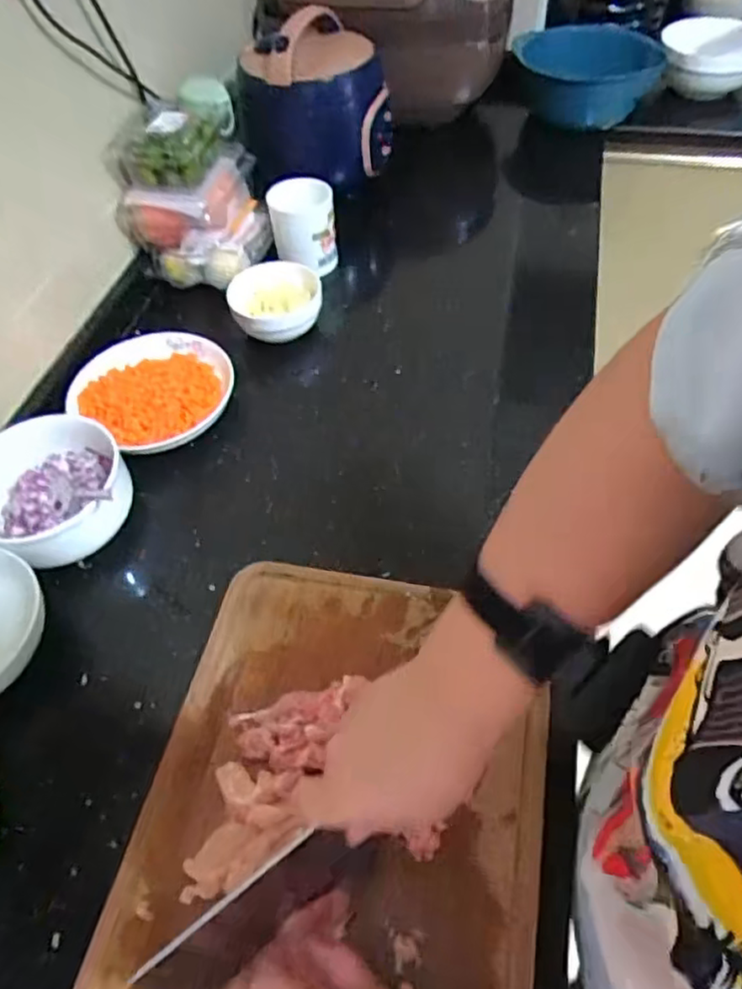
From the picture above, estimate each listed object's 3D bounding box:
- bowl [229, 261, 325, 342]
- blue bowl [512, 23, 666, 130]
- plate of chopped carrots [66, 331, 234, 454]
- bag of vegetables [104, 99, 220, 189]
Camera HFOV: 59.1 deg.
[{"bbox_3d":[-0.119,-0.244,0.821,0.111,0.050,0.097,-8,53,-3],"label":"bowl"},{"bbox_3d":[0.367,-0.744,1.160,0.233,0.118,0.191,-7,53,-2],"label":"blue bowl"},{"bbox_3d":[-0.244,-0.125,0.754,0.190,0.034,0.165,38,63,27],"label":"plate of chopped carrots"},{"bbox_3d":[-0.255,-0.452,0.822,0.107,0.062,0.151,4,53,6],"label":"bag of vegetables"}]

